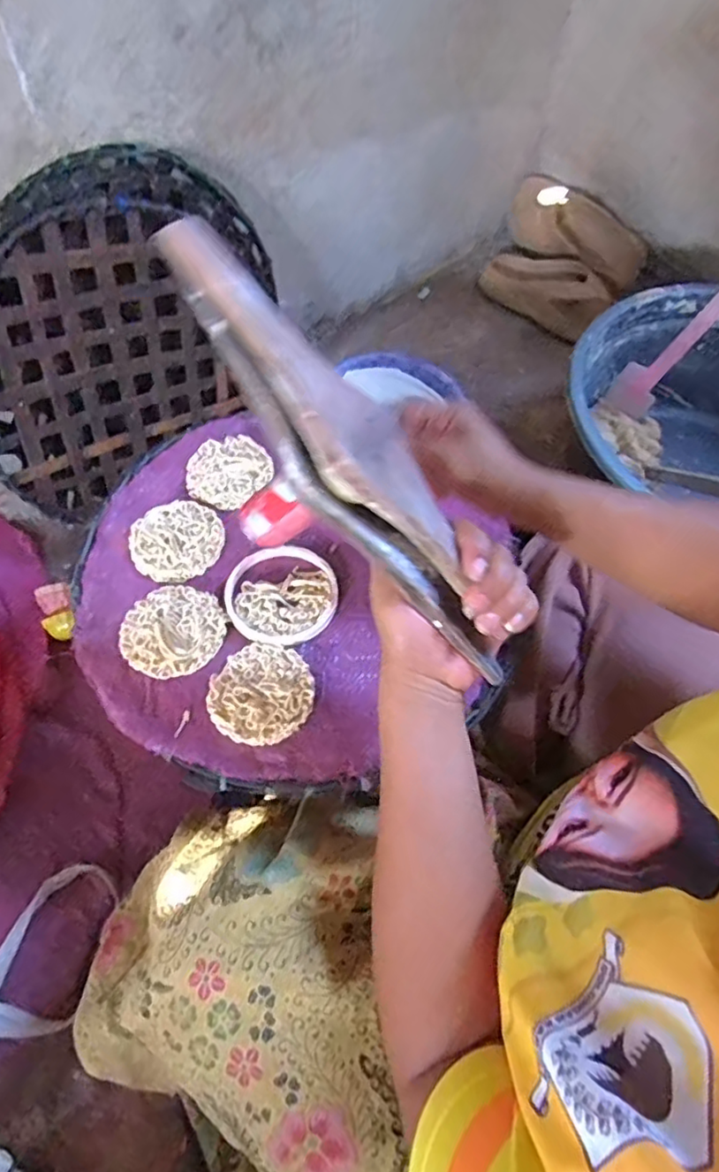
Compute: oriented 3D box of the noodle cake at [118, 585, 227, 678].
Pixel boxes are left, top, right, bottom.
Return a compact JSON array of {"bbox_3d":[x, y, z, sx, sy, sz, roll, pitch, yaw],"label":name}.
[{"bbox_3d":[-0.145,0.033,0.478,0.076,0.011,0.074,1,60,-1],"label":"noodle cake"}]

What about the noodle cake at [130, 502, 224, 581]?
[{"bbox_3d":[-0.154,-0.038,0.520,0.074,0.011,0.070,1,60,-1],"label":"noodle cake"}]

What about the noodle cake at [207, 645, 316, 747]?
[{"bbox_3d":[-0.072,0.079,0.456,0.076,0.011,0.074,1,60,-1],"label":"noodle cake"}]

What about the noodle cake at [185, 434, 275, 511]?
[{"bbox_3d":[-0.121,-0.105,0.557,0.072,0.013,0.074,1,60,-1],"label":"noodle cake"}]

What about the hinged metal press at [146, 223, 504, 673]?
[{"bbox_3d":[-0.002,-0.063,0.326,0.066,0.038,0.275,-44,105,-23],"label":"hinged metal press"}]

